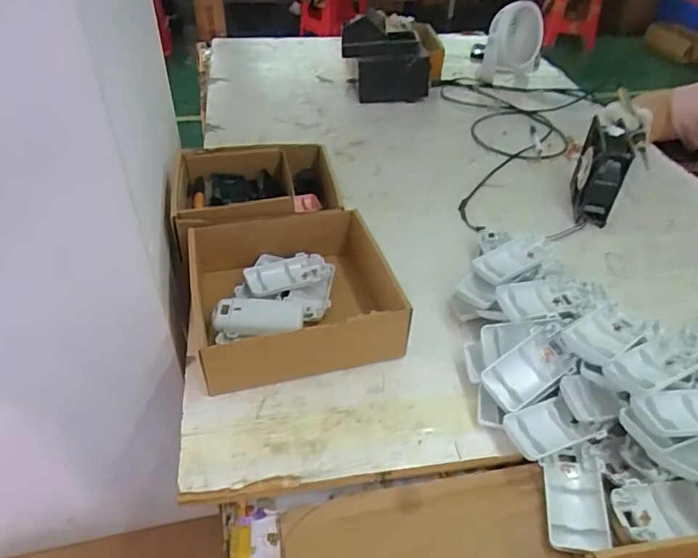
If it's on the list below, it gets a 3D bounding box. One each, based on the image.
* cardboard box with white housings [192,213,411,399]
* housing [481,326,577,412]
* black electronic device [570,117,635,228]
[{"bbox_3d":[-0.066,0.011,0.577,0.199,0.087,0.211,-11,42,-15],"label":"cardboard box with white housings"},{"bbox_3d":[0.172,0.086,0.501,0.088,0.018,0.047,-31,63,-12],"label":"housing"},{"bbox_3d":[0.358,-0.152,0.757,0.043,0.118,0.106,9,41,7],"label":"black electronic device"}]

